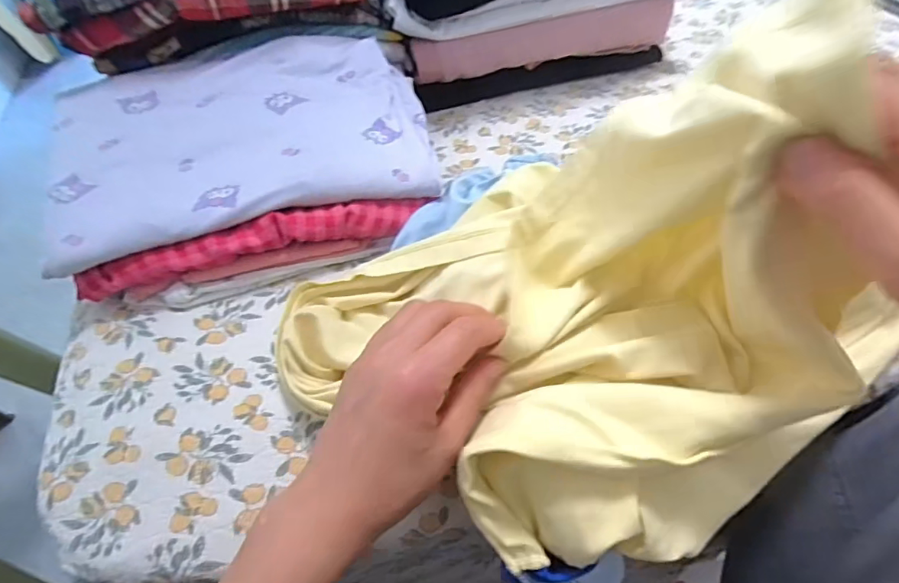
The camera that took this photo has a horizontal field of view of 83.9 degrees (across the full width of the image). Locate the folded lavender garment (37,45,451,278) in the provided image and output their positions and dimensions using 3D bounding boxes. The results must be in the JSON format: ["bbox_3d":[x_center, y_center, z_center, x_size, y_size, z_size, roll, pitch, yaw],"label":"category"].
[{"bbox_3d":[-0.171,-0.136,0.437,0.311,0.049,0.215,-15,52,-8],"label":"folded lavender garment"}]

